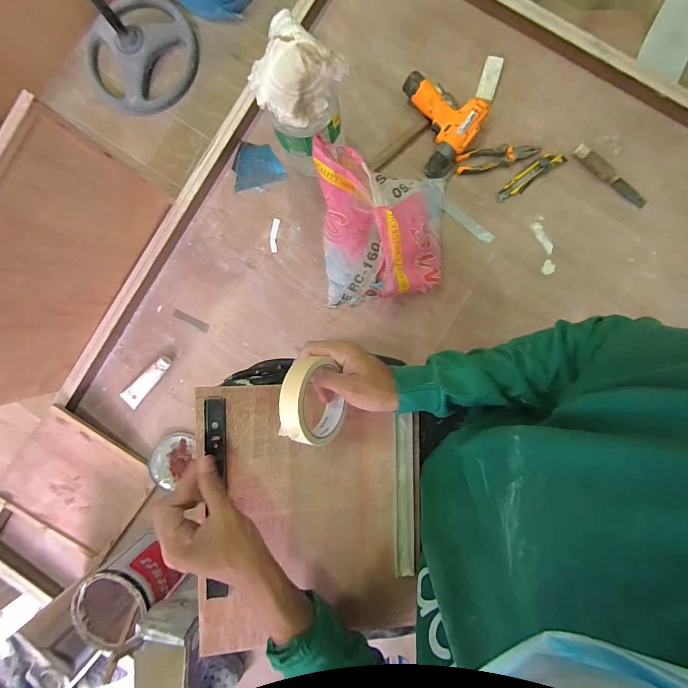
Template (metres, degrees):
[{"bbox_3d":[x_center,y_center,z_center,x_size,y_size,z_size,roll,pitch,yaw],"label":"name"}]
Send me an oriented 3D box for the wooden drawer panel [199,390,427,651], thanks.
[{"bbox_3d":[-0.036,0.208,0.457,0.271,0.011,0.306,0,88,-11],"label":"wooden drawer panel"}]

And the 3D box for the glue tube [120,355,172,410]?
[{"bbox_3d":[-0.504,0.090,0.926,0.047,0.023,0.161,41,93,3],"label":"glue tube"}]

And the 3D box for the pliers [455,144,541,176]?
[{"bbox_3d":[0.368,-0.447,0.867,0.189,0.021,0.045,-9,90,4],"label":"pliers"}]

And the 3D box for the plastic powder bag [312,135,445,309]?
[{"bbox_3d":[0.092,-0.254,0.818,0.284,0.176,0.303,-2,90,4],"label":"plastic powder bag"}]

